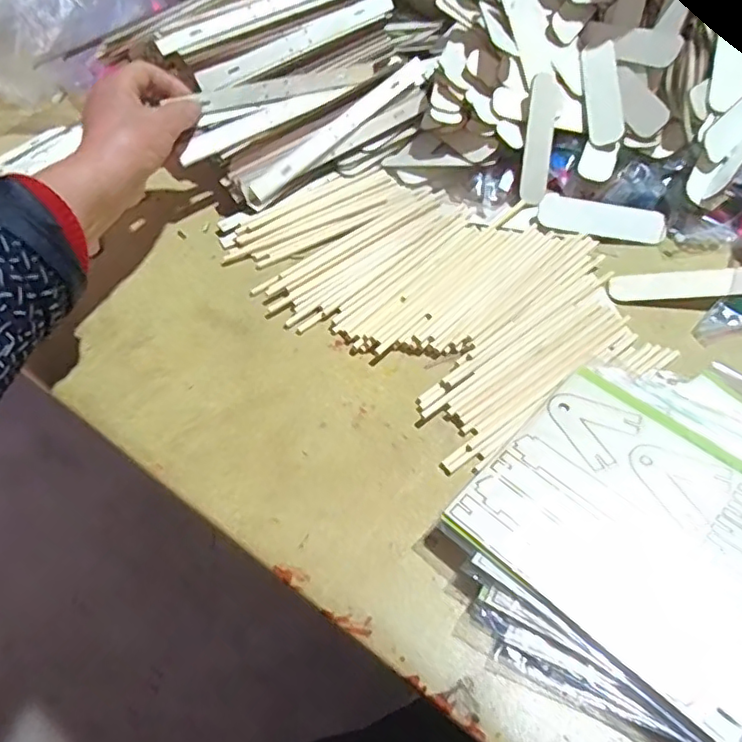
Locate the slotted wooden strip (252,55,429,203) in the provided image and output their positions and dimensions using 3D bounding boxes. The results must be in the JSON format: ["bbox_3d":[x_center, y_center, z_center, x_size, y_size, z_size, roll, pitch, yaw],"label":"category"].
[{"bbox_3d":[-0.027,-0.217,0.523,0.196,0.018,0.006,-42,23,-10],"label":"slotted wooden strip"}]

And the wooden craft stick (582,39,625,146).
[{"bbox_3d":[0.199,-0.239,0.505,0.029,0.004,0.096,-8,75,29],"label":"wooden craft stick"}]

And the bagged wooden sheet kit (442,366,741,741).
[{"bbox_3d":[0.174,0.095,0.300,0.225,0.008,0.150,37,64,26],"label":"bagged wooden sheet kit"}]

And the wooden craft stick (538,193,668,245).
[{"bbox_3d":[0.191,-0.125,0.484,0.102,0.004,0.031,10,79,3],"label":"wooden craft stick"}]

